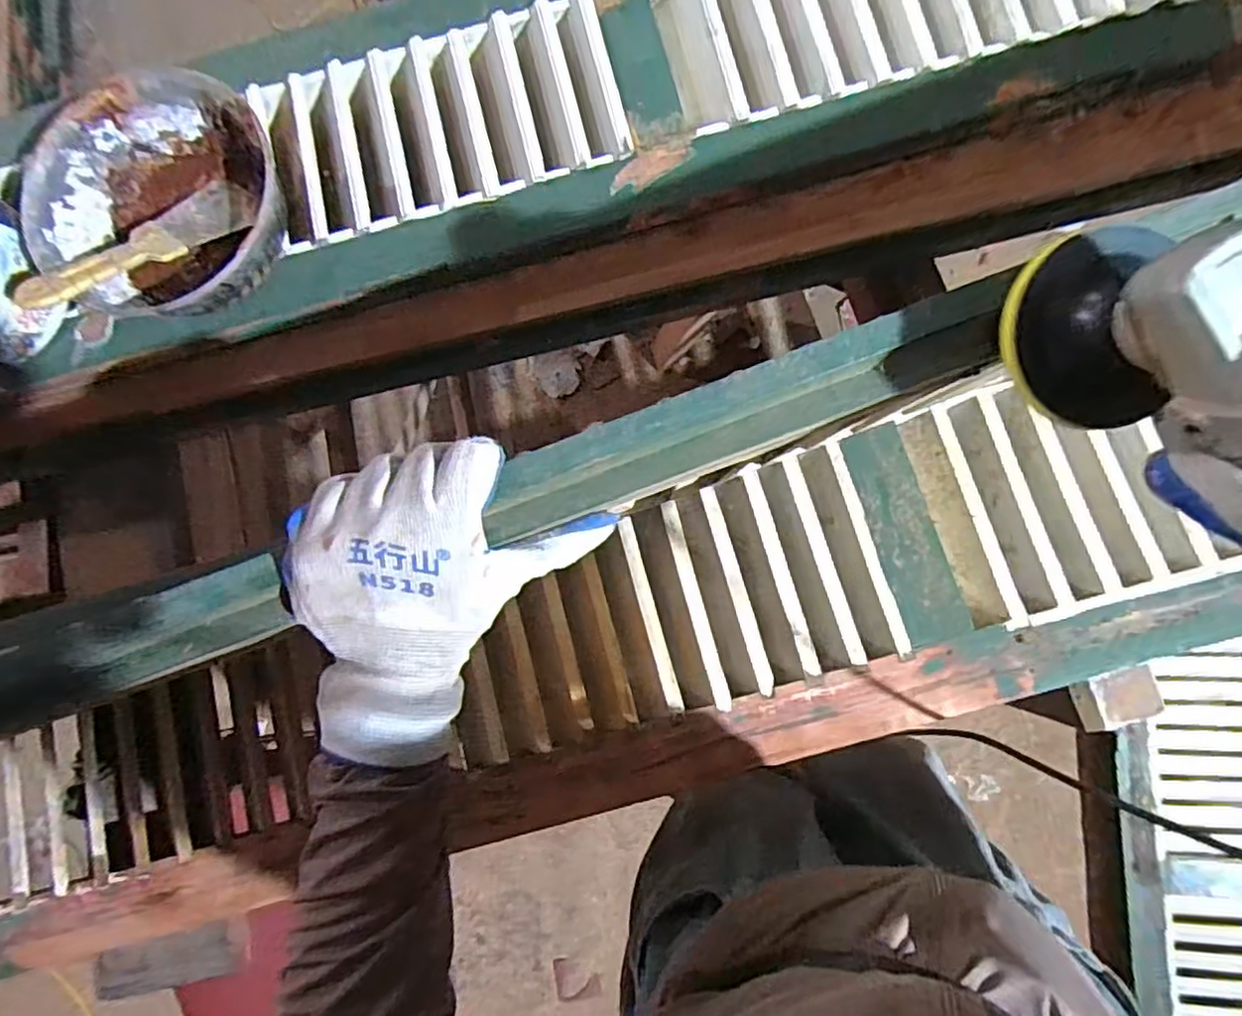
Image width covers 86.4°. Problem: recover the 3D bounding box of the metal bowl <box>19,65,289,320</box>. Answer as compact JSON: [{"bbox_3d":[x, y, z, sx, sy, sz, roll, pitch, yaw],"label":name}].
[{"bbox_3d":[-0.392,-0.259,0.580,0.207,0.084,0.197,-1,83,6],"label":"metal bowl"}]

